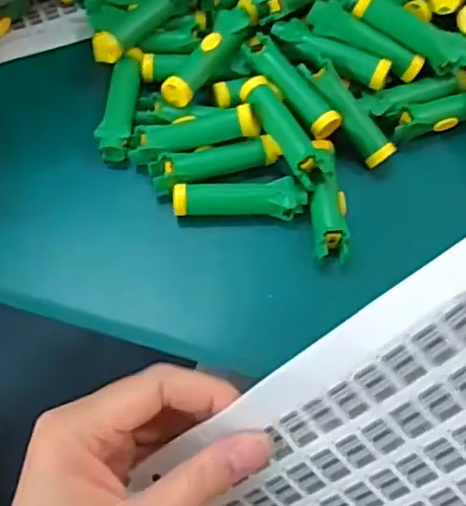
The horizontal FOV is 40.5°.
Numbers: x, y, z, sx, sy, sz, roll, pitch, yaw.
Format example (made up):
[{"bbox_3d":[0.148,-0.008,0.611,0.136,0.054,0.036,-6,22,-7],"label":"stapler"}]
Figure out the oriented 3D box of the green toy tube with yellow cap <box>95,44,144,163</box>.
[{"bbox_3d":[-0.074,-0.100,0.420,0.022,0.017,0.078,5,63,1],"label":"green toy tube with yellow cap"}]

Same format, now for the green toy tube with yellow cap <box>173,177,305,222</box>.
[{"bbox_3d":[0.004,-0.033,0.389,0.080,0.016,0.021,-4,63,-4],"label":"green toy tube with yellow cap"}]

